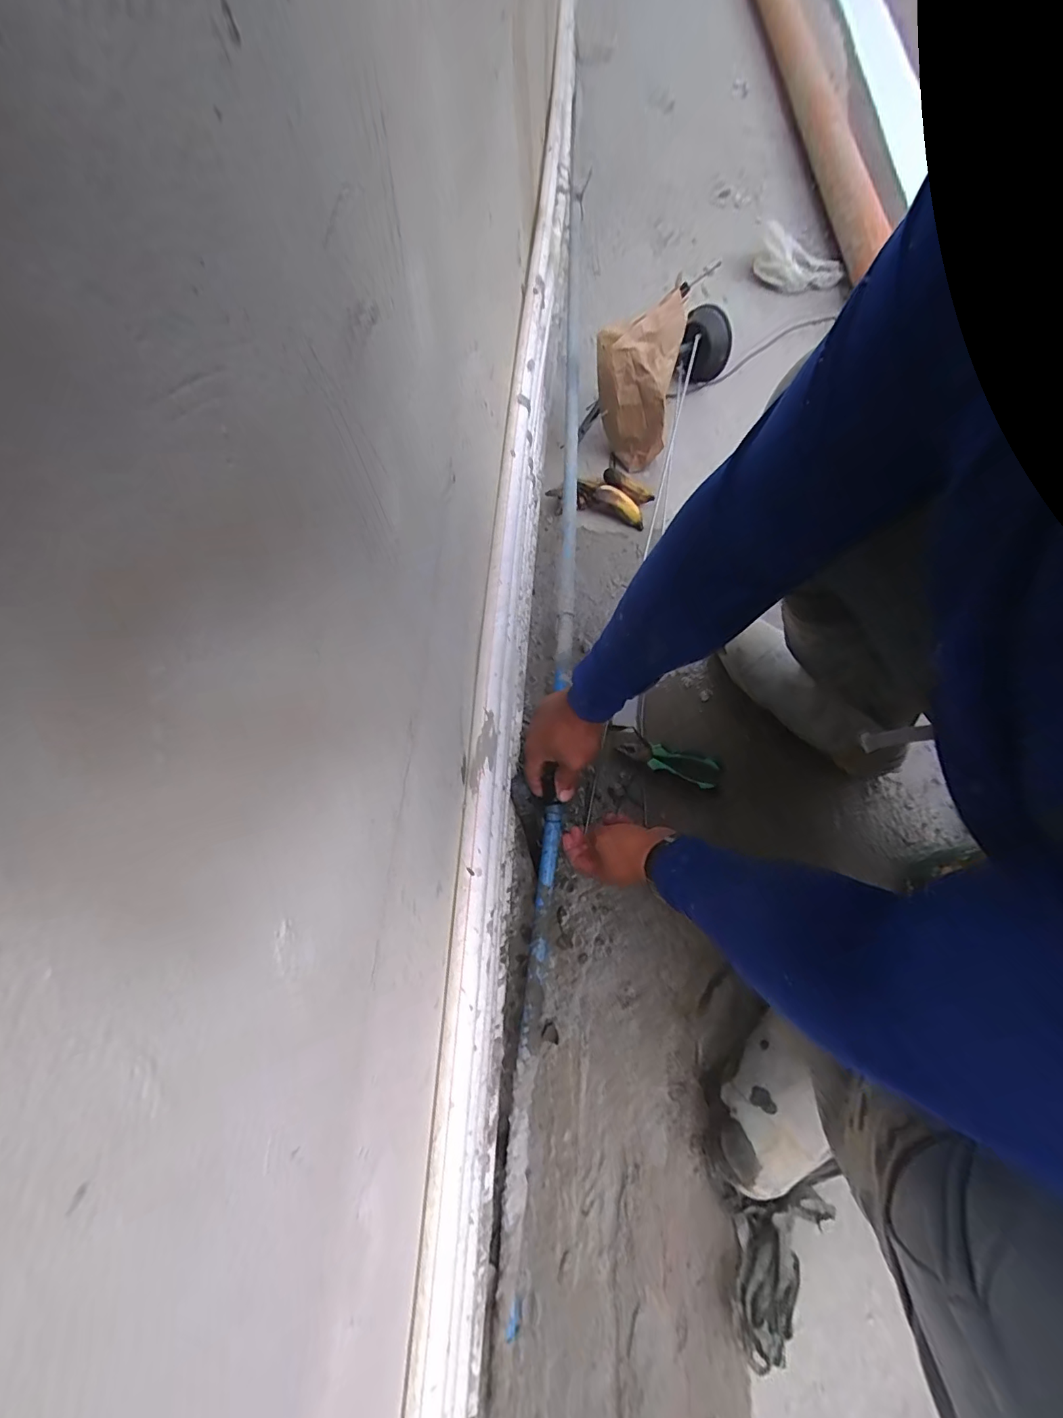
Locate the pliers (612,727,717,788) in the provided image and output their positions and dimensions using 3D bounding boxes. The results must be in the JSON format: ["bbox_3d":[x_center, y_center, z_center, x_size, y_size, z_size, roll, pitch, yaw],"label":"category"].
[{"bbox_3d":[0.190,0.067,0.710,0.158,0.026,0.050,27,73,12],"label":"pliers"}]

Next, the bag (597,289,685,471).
[{"bbox_3d":[0.167,-0.532,0.810,0.127,0.210,0.115,6,70,5],"label":"bag"}]

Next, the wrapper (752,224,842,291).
[{"bbox_3d":[0.599,-0.996,1.087,0.191,0.045,0.117,21,72,10],"label":"wrapper"}]

